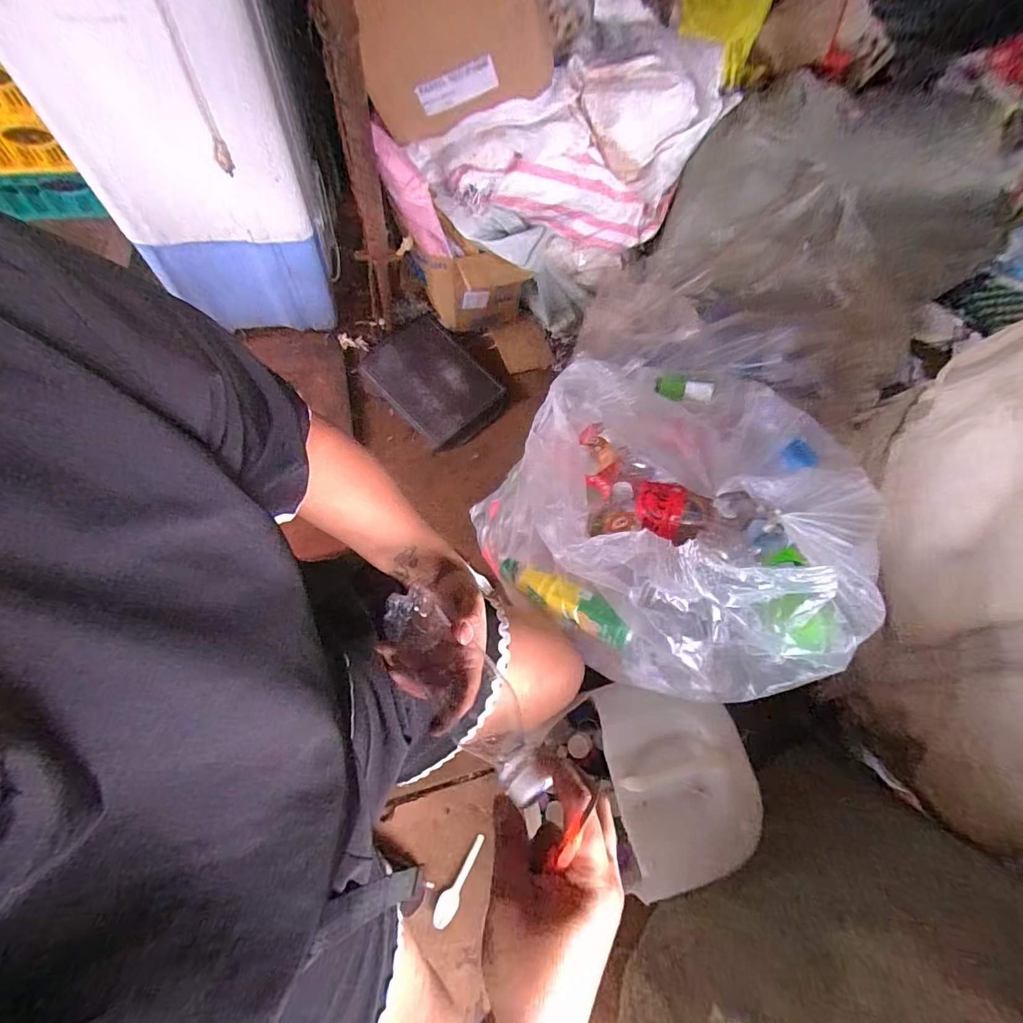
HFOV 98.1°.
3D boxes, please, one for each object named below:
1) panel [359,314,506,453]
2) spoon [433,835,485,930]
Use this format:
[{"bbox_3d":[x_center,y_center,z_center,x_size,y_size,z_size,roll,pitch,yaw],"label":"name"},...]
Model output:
[{"bbox_3d":[-0.216,-0.371,1.239,0.271,0.023,0.396,-39,73,-19],"label":"panel"},{"bbox_3d":[-0.090,0.653,0.786,0.033,0.011,0.144,30,67,10],"label":"spoon"}]

